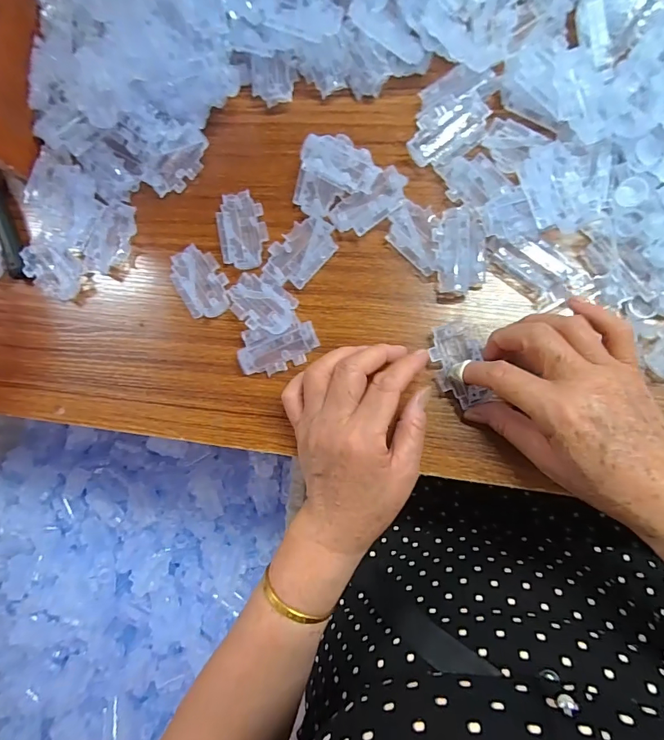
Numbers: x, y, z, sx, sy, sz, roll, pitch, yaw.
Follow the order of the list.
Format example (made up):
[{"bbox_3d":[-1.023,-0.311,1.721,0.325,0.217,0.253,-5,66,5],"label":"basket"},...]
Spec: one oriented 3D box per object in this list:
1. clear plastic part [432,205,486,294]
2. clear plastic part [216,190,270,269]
[{"bbox_3d":[0.105,-0.098,0.343,0.040,0.012,0.066,-5,81,9],"label":"clear plastic part"},{"bbox_3d":[-0.081,-0.124,0.381,0.043,0.010,0.069,-10,81,8],"label":"clear plastic part"}]

